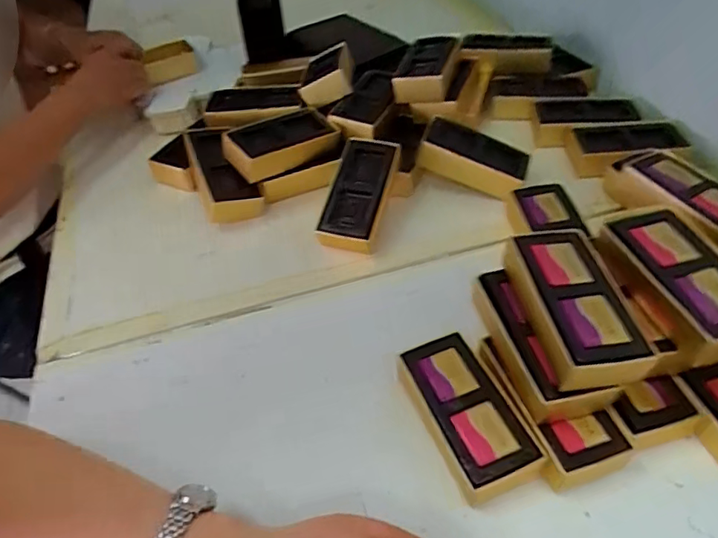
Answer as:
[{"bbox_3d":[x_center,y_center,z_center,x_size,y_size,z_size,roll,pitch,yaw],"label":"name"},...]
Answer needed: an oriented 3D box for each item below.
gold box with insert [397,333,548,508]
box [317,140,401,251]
[{"bbox_3d":[0.075,0.106,0.379,0.059,0.031,0.112,-21,47,-14],"label":"gold box with insert"},{"bbox_3d":[0.001,-0.079,0.526,0.057,0.027,0.121,10,68,15],"label":"box"}]

